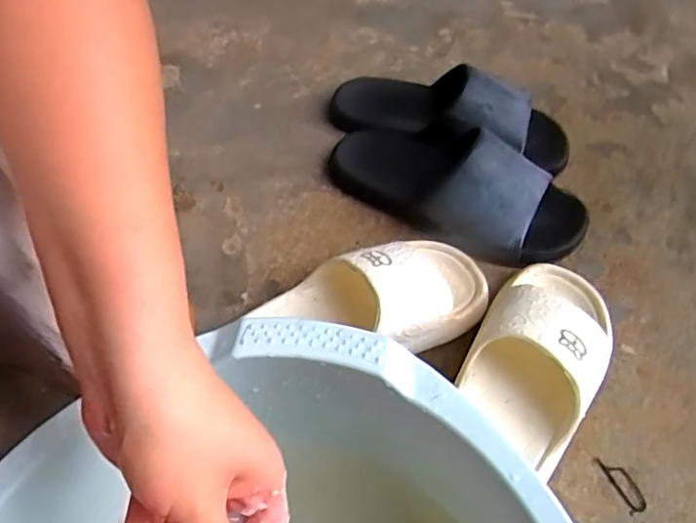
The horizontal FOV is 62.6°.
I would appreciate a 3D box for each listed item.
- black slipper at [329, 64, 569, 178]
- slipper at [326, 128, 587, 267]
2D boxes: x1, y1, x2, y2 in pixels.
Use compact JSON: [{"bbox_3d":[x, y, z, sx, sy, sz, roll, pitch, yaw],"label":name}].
[{"bbox_3d":[0.110,-0.170,0.633,0.272,0.076,0.116,20,59,15],"label":"black slipper"},{"bbox_3d":[0.103,-0.079,0.572,0.267,0.075,0.104,21,59,16],"label":"slipper"}]

